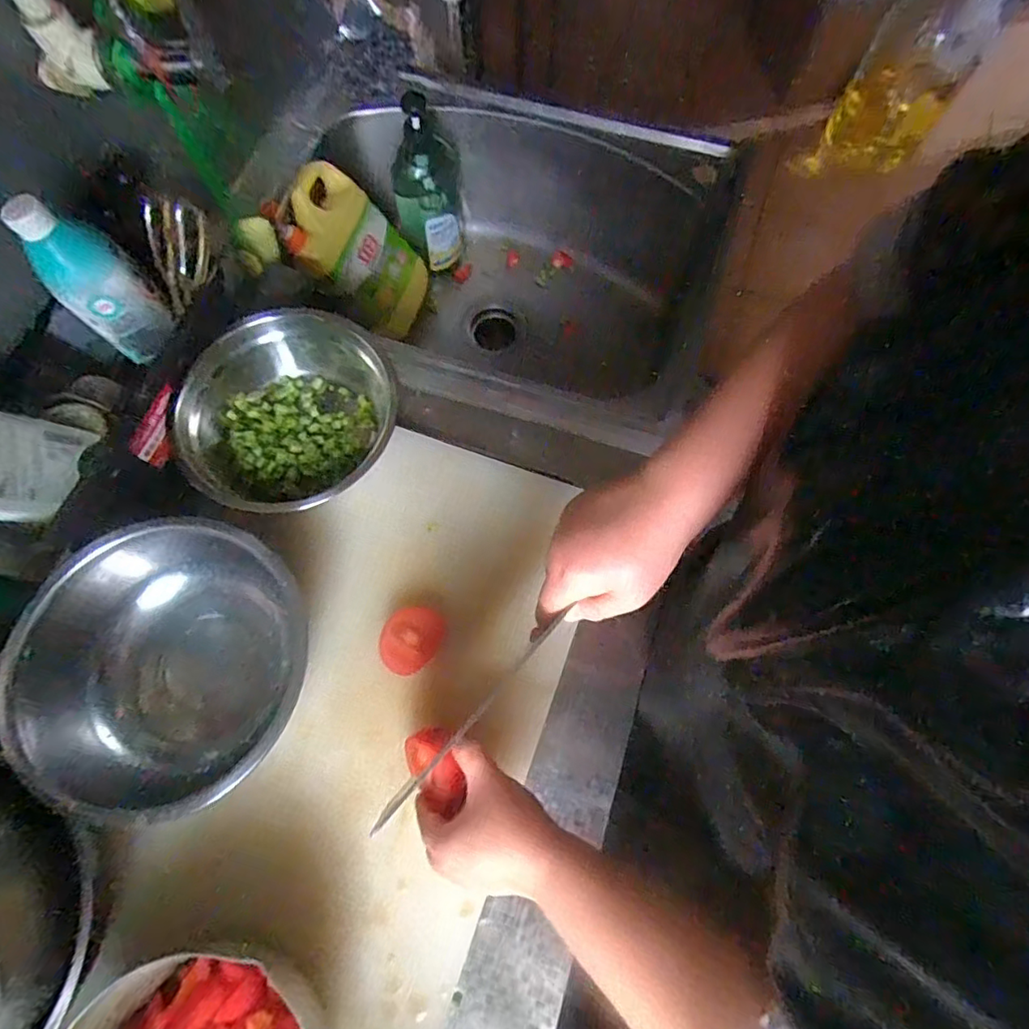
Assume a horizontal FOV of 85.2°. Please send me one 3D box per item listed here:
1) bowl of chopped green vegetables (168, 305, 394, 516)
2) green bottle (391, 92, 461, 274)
[{"bbox_3d":[-0.217,-0.112,0.552,0.205,0.077,0.196,0,71,1],"label":"bowl of chopped green vegetables"},{"bbox_3d":[-0.129,-0.482,0.821,0.093,0.207,0.113,-7,71,-1],"label":"green bottle"}]

